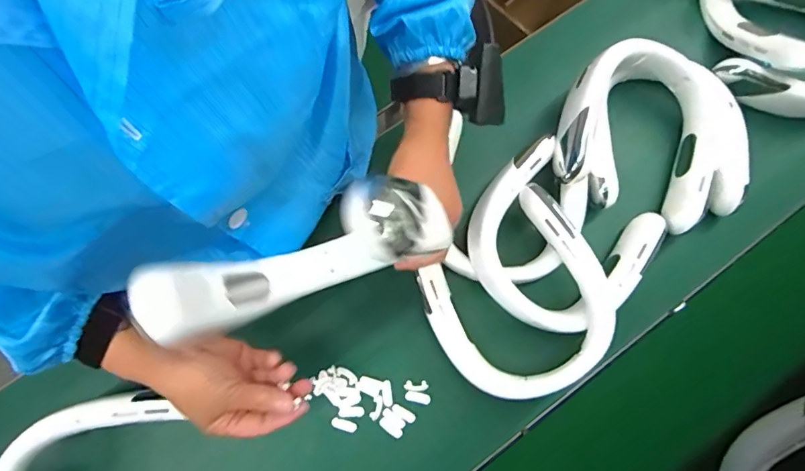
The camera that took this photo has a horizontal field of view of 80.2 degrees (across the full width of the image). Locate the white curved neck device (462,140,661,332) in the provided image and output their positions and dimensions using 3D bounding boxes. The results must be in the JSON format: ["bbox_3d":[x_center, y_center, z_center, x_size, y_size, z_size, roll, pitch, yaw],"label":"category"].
[{"bbox_3d":[0.176,0.004,0.540,0.193,0.039,0.192,0,77,0],"label":"white curved neck device"}]

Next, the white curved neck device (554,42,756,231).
[{"bbox_3d":[0.302,-0.119,0.584,0.224,0.095,0.202,16,78,3],"label":"white curved neck device"}]

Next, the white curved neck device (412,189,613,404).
[{"bbox_3d":[0.124,0.071,0.517,0.185,0.055,0.197,-32,79,-7],"label":"white curved neck device"}]

